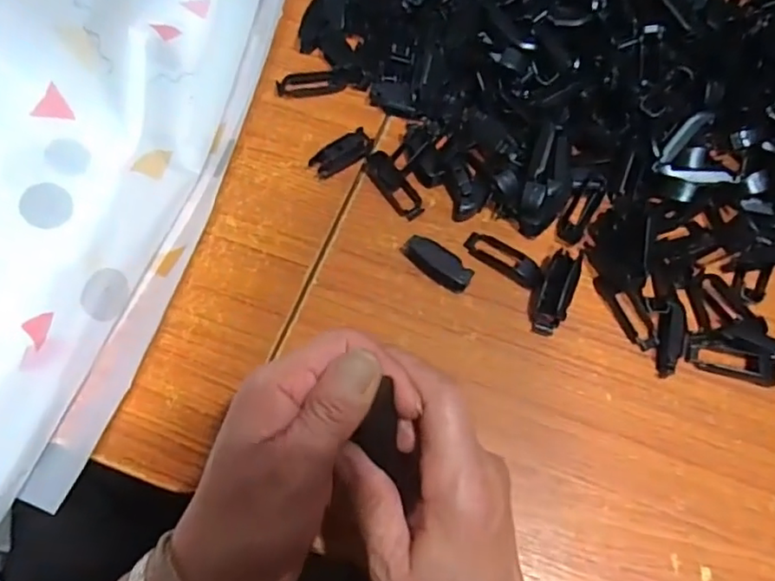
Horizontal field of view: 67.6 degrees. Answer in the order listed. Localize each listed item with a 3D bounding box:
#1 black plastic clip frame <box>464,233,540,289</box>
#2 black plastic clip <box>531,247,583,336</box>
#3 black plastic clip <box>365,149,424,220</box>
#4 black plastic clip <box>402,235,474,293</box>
[{"bbox_3d":[0.081,-0.022,0.398,0.057,0.004,0.020,33,69,11],"label":"black plastic clip frame"},{"bbox_3d":[0.111,0.001,0.381,0.022,0.017,0.055,19,73,16],"label":"black plastic clip"},{"bbox_3d":[0.005,-0.076,0.416,0.021,0.010,0.056,-30,71,-15],"label":"black plastic clip"},{"bbox_3d":[0.034,-0.019,0.390,0.049,0.011,0.018,38,70,13],"label":"black plastic clip"}]

